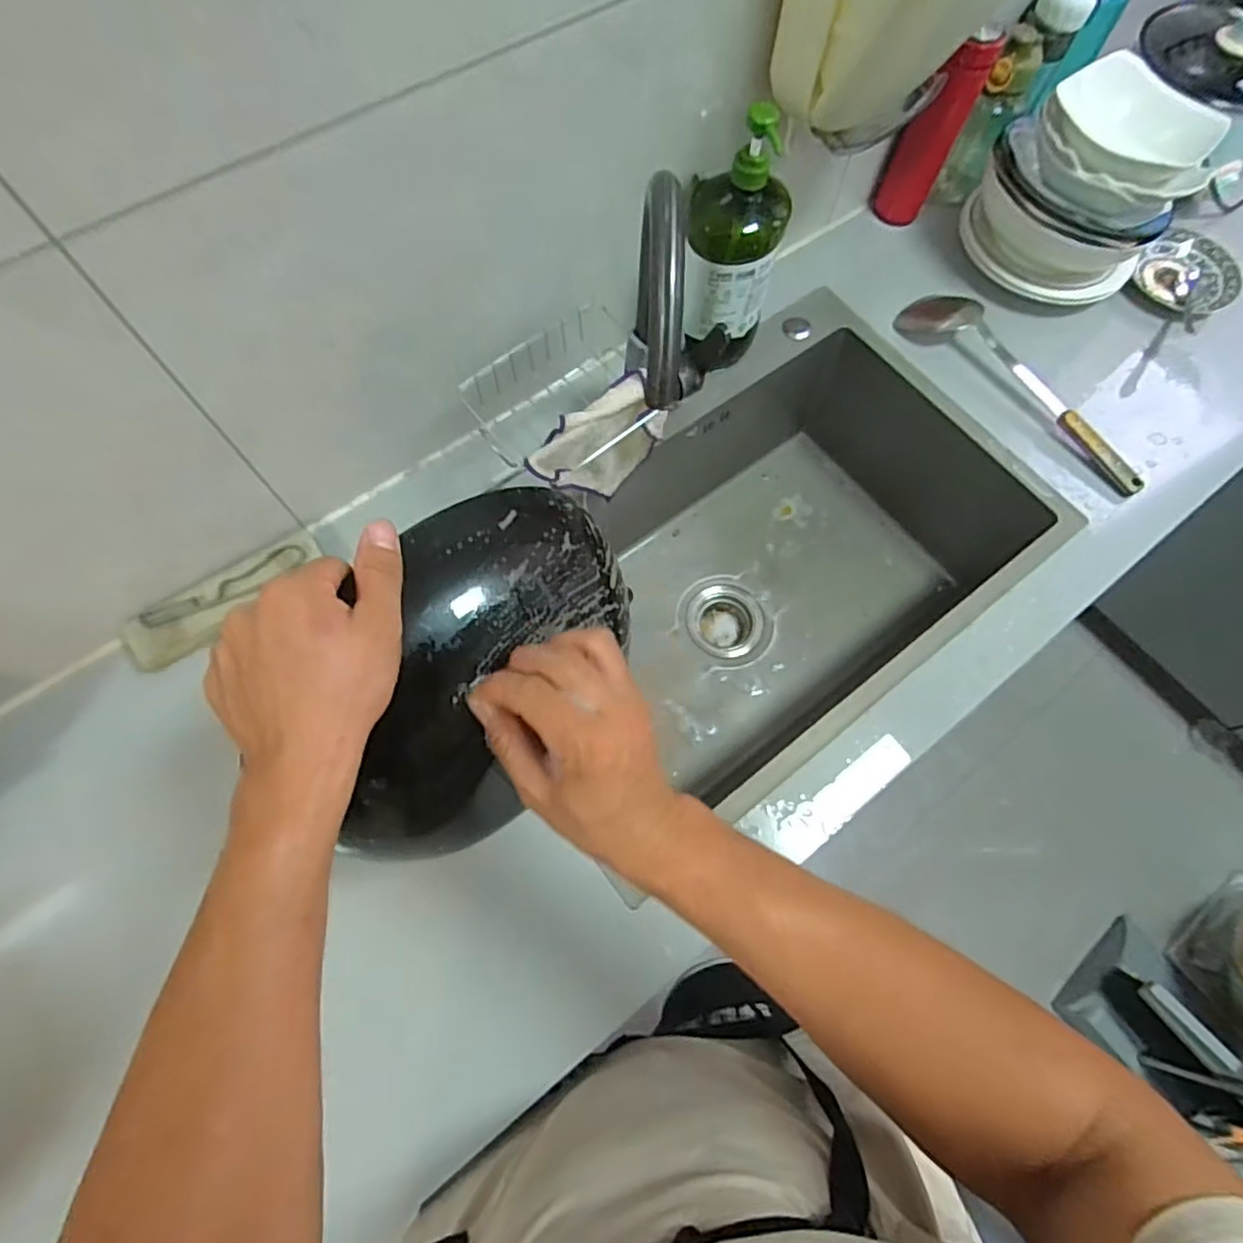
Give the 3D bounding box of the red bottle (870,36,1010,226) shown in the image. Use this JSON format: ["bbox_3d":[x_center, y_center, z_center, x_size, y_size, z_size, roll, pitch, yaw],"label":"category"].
[{"bbox_3d":[0.401,-0.634,0.844,0.071,0.209,0.068,26,71,8],"label":"red bottle"}]

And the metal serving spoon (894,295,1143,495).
[{"bbox_3d":[0.507,-0.300,0.825,0.083,0.034,0.362,-38,75,-15],"label":"metal serving spoon"}]

